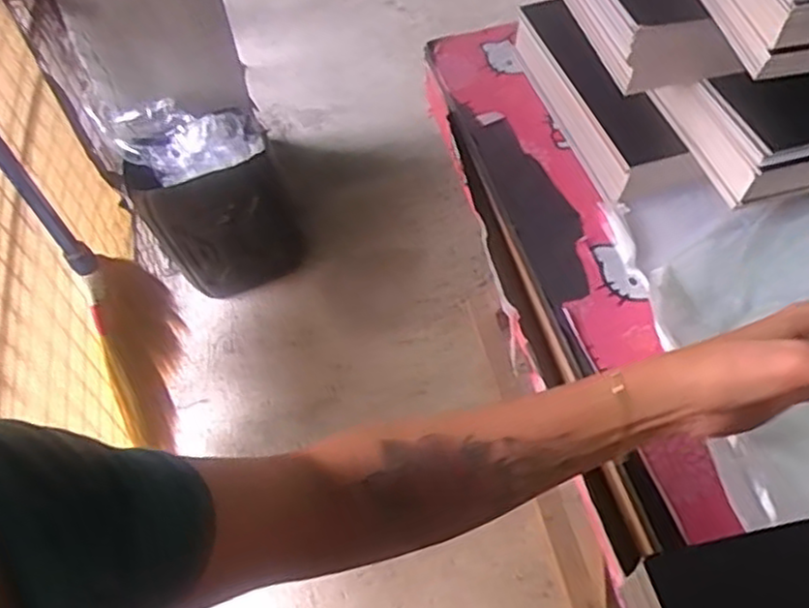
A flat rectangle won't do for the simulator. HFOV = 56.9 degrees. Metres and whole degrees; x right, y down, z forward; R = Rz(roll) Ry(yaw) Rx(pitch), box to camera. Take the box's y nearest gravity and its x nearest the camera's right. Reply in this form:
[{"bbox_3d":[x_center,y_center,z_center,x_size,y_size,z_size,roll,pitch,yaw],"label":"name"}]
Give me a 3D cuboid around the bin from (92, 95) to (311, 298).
[{"bbox_3d":[-0.411,-0.219,1.625,0.302,0.380,0.229,-23,54,-12],"label":"bin"}]

